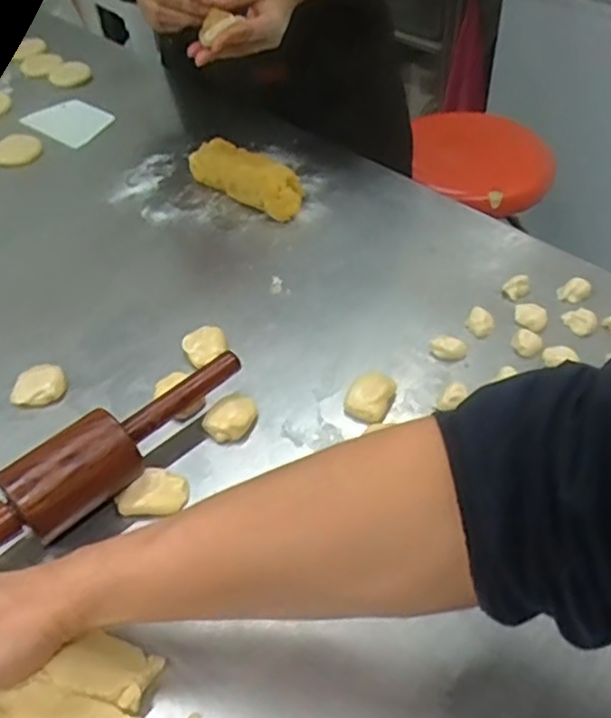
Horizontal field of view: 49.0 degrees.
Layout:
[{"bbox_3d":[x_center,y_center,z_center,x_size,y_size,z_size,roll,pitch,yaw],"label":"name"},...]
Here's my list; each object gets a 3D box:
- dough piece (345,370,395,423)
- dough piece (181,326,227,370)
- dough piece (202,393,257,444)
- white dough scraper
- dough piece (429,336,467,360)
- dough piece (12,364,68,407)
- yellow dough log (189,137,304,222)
[{"bbox_3d":[0.057,0.030,0.579,0.041,0.023,0.047,21,52,22],"label":"dough piece"},{"bbox_3d":[-0.093,-0.013,0.625,0.039,0.014,0.039,-2,47,2],"label":"dough piece"},{"bbox_3d":[-0.060,0.049,0.561,0.034,0.024,0.042,24,53,24],"label":"dough piece"},{"bbox_3d":[-0.334,-0.340,0.958,0.138,0.008,0.083,29,61,31],"label":"white dough scraper"},{"bbox_3d":[0.132,-0.011,0.617,0.033,0.013,0.021,8,48,11],"label":"dough piece"},{"bbox_3d":[-0.236,0.021,0.598,0.044,0.013,0.043,-2,47,2],"label":"dough piece"},{"bbox_3d":[-0.071,-0.219,0.802,0.172,0.050,0.061,31,56,29],"label":"yellow dough log"}]

